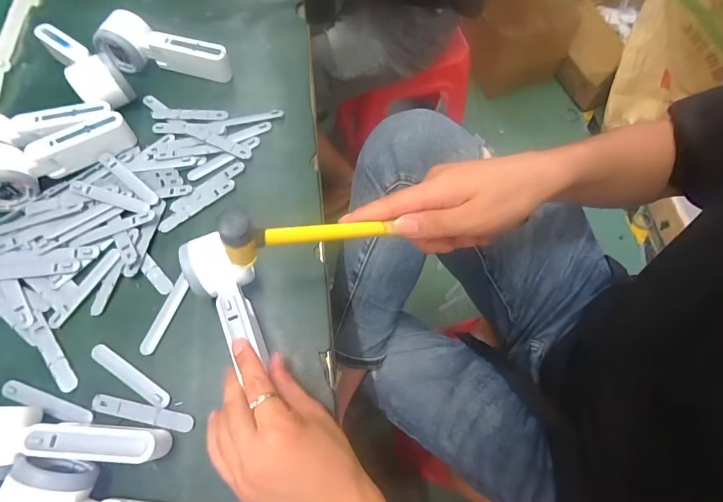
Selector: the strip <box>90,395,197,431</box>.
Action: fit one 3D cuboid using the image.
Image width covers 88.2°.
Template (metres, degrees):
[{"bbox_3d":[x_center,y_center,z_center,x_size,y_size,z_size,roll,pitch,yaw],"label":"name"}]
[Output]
[{"bbox_3d":[-0.201,0.148,0.344,0.094,0.006,0.015,11,68,6],"label":"strip"}]

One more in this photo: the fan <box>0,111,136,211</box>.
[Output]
[{"bbox_3d":[-0.350,-0.110,0.419,0.169,0.048,0.055,-34,70,-12],"label":"fan"}]

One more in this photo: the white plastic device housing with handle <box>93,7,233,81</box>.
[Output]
[{"bbox_3d":[-0.253,-0.266,0.488,0.161,0.062,0.044,4,67,3],"label":"white plastic device housing with handle"}]

